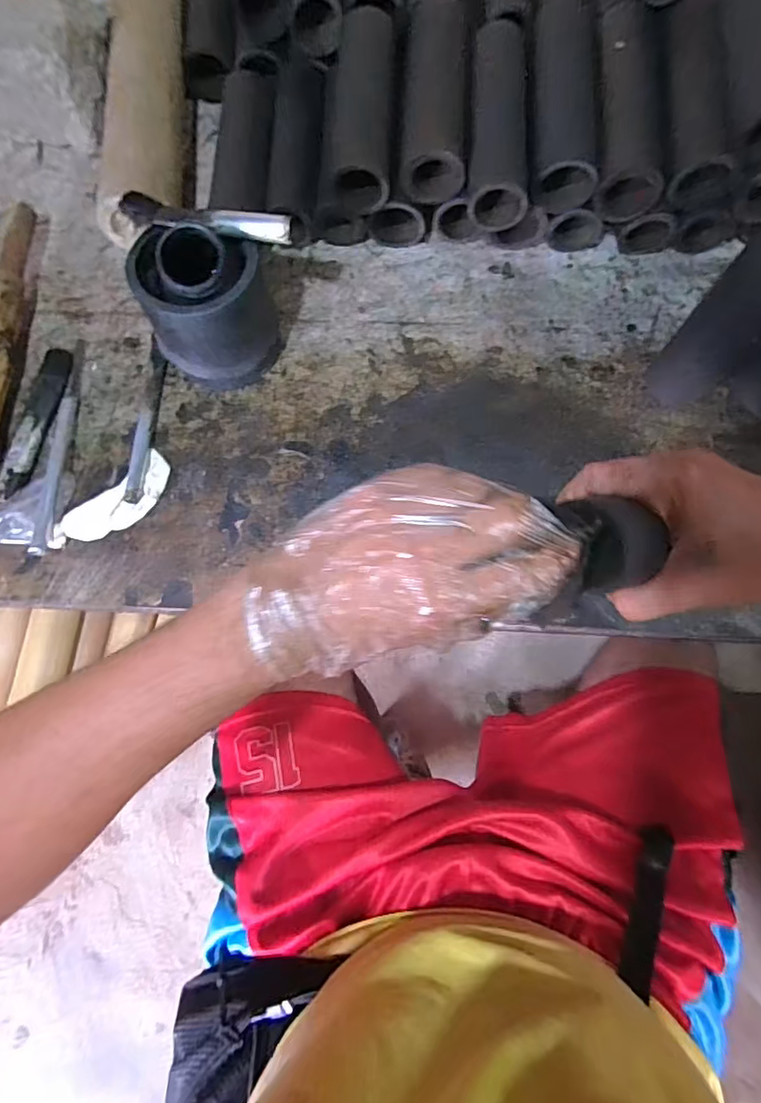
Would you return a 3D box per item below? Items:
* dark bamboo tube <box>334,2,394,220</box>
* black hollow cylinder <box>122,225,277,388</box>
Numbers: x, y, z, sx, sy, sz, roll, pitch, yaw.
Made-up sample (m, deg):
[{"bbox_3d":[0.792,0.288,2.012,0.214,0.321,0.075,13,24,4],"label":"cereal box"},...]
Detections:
[{"bbox_3d":[-0.015,-0.400,0.485,0.050,0.050,0.171,2,89,0],"label":"dark bamboo tube"},{"bbox_3d":[-0.148,-0.203,0.453,0.105,0.117,0.089,7,77,2],"label":"black hollow cylinder"}]

